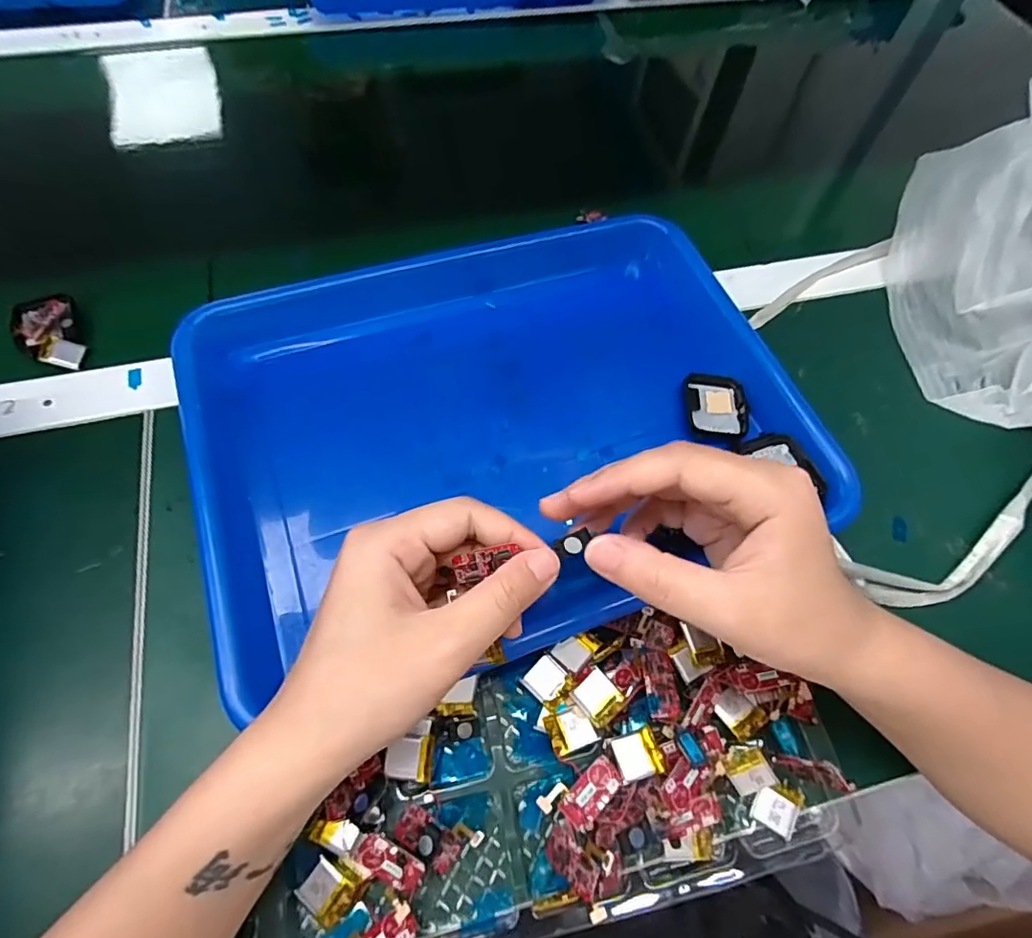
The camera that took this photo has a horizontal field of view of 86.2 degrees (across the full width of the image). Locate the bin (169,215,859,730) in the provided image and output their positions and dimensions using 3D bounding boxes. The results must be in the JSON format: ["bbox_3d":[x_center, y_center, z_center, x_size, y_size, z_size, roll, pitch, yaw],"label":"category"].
[{"bbox_3d":[-0.010,-0.036,0.325,0.325,0.051,0.263,-18,65,-12],"label":"bin"}]

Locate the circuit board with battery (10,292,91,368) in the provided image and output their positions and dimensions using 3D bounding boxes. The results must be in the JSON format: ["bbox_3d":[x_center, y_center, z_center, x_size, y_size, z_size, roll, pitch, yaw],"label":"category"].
[{"bbox_3d":[-0.300,-0.088,0.353,0.036,0.007,0.060,-27,67,-16],"label":"circuit board with battery"}]

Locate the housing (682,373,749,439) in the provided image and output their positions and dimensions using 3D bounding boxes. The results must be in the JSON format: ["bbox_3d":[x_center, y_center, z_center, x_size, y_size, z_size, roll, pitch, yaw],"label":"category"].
[{"bbox_3d":[0.120,-0.037,0.334,0.037,0.010,0.042,2,62,-2],"label":"housing"}]

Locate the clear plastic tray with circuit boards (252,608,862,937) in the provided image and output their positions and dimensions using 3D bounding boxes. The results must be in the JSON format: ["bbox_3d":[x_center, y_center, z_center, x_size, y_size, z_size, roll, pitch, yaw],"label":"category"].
[{"bbox_3d":[0.019,0.141,0.249,0.253,0.034,0.110,-14,64,-10],"label":"clear plastic tray with circuit boards"}]

